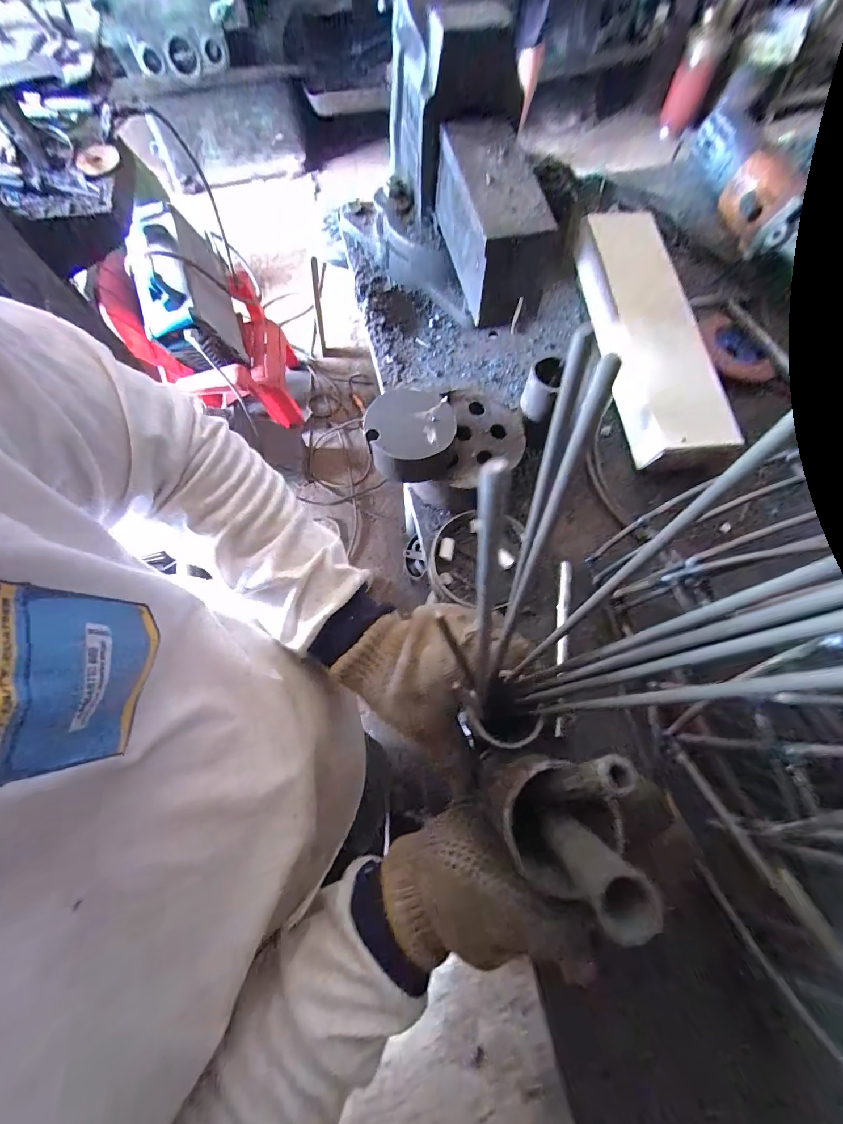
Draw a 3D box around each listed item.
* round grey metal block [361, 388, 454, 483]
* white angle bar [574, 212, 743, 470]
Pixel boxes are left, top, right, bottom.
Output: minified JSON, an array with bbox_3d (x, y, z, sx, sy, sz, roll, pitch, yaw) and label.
[{"bbox_3d":[-0.009,-0.103,0.332,0.069,0.030,0.065,0,70,1],"label":"round grey metal block"},{"bbox_3d":[0.225,-0.238,0.412,0.081,0.050,0.304,-3,70,0],"label":"white angle bar"}]

